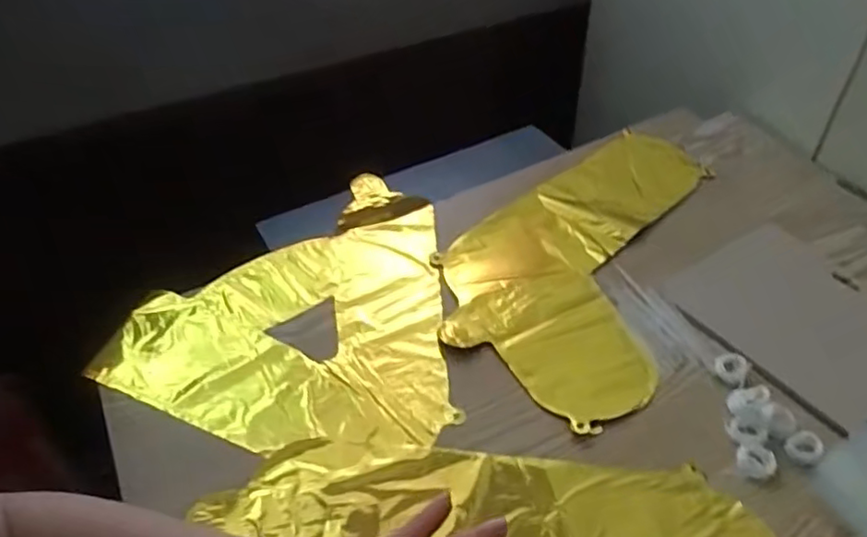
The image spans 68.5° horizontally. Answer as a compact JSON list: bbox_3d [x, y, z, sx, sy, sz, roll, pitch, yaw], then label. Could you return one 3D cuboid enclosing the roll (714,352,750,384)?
[{"bbox_3d":[0.254,0.085,0.543,0.026,0.008,0.029,25,50,26],"label":"roll"}]

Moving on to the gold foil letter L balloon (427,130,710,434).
[{"bbox_3d":[0.177,-0.028,0.658,0.234,0.016,0.397,31,53,30],"label":"gold foil letter L balloon"}]

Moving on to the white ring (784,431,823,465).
[{"bbox_3d":[0.284,0.137,0.487,0.030,0.005,0.023,-27,48,-23],"label":"white ring"}]

